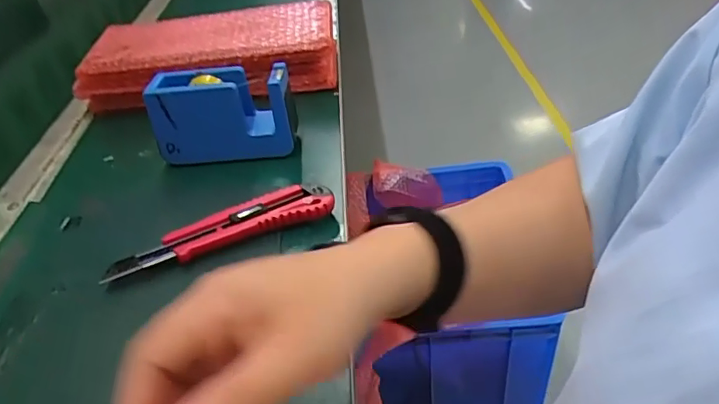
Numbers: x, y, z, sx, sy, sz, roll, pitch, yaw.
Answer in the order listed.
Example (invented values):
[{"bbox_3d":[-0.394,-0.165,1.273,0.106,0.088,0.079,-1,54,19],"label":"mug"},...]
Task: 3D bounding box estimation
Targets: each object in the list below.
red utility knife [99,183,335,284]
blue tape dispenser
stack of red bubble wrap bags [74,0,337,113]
[{"bbox_3d":[-0.107,0.024,0.418,0.176,0.020,0.034,-20,40,-14],"label":"red utility knife"},{"bbox_3d":[-0.129,-0.084,0.513,0.131,0.082,0.052,-4,39,5],"label":"blue tape dispenser"},{"bbox_3d":[-0.176,-0.169,0.634,0.298,0.081,0.108,-9,39,-2],"label":"stack of red bubble wrap bags"}]

